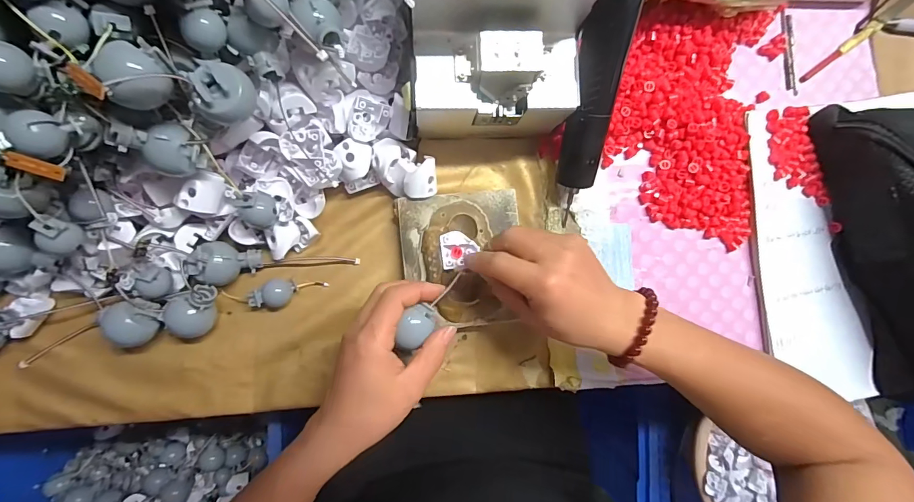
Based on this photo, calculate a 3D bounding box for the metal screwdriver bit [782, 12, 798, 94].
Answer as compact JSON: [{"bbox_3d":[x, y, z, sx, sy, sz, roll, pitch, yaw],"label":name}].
[{"bbox_3d":[0.328,-0.195,0.396,0.013,0.006,0.081,-1,93,-5],"label":"metal screwdriver bit"}]

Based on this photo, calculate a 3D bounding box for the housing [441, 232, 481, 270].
[{"bbox_3d":[0.003,-0.002,0.342,0.032,0.008,0.030,-6,93,-4],"label":"housing"}]

